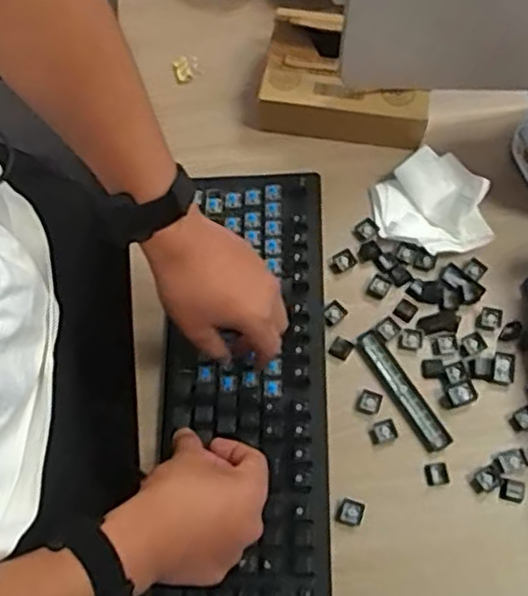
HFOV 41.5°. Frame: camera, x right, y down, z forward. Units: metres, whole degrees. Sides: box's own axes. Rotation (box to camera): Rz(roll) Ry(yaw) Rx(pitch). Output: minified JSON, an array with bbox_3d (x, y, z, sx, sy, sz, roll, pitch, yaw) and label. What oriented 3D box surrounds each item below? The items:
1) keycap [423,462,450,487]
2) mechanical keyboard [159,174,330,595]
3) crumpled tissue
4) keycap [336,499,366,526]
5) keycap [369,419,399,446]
[{"bbox_3d":[0.145,0.149,0.586,0.018,0.012,0.018,-10,68,-2],"label":"keycap"},{"bbox_3d":[-0.017,0.096,0.591,0.142,0.043,0.448,1,68,3],"label":"mechanical keyboard"},{"bbox_3d":[0.156,-0.093,0.652,0.098,0.039,0.102,-6,67,0],"label":"crumpled tissue"},{"bbox_3d":[0.071,0.177,0.573,0.021,0.005,0.020,18,69,9],"label":"keycap"},{"bbox_3d":[0.102,0.115,0.597,0.023,0.004,0.018,-17,68,-5],"label":"keycap"}]

